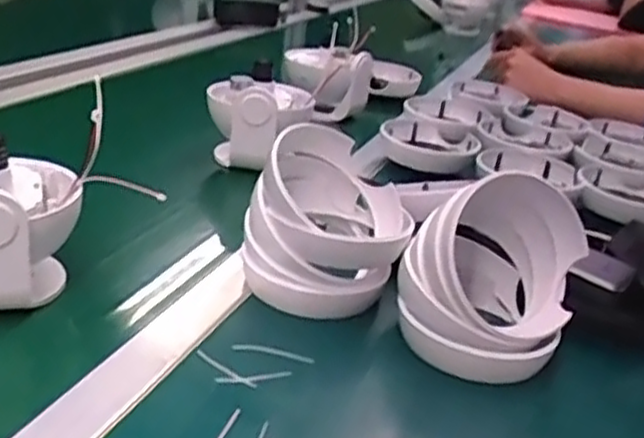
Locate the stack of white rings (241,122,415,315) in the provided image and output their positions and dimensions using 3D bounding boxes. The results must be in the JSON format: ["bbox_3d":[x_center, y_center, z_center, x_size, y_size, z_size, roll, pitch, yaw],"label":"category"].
[{"bbox_3d":[0.006,0.005,0.573,0.118,0.104,0.117,14,25,10],"label":"stack of white rings"}]

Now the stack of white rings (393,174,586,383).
[{"bbox_3d":[0.120,0.031,0.533,0.114,0.110,0.120,16,26,14],"label":"stack of white rings"}]

